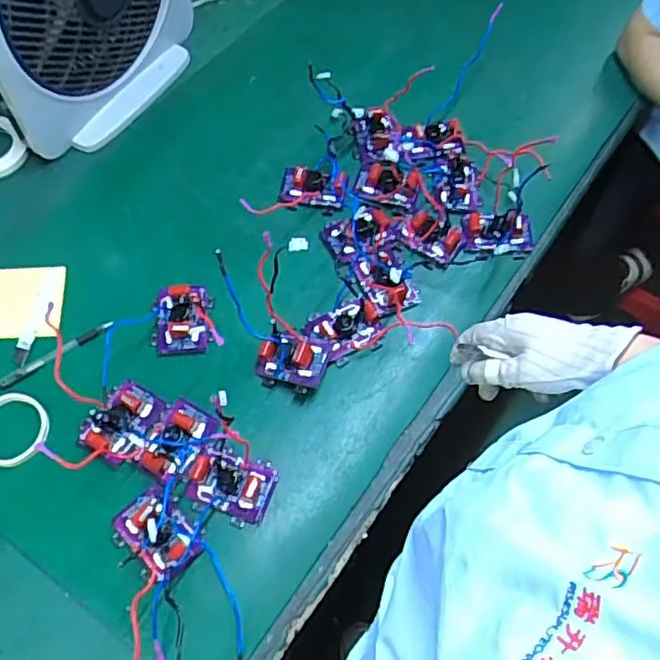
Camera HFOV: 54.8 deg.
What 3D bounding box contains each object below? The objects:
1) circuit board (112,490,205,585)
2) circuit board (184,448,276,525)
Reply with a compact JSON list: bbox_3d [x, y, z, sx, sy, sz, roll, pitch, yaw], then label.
[{"bbox_3d":[-0.194,0.225,0.707,0.061,0.030,0.099,-39,72,-20],"label":"circuit board"},{"bbox_3d":[-0.116,0.180,0.747,0.099,0.021,0.072,21,64,7],"label":"circuit board"}]

